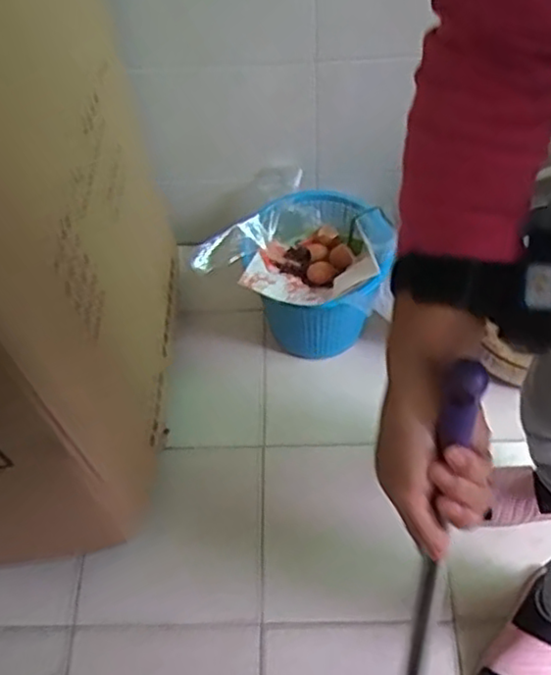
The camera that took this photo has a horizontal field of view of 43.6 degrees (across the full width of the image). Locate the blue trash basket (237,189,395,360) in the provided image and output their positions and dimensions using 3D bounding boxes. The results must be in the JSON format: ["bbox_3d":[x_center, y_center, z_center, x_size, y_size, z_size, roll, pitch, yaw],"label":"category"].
[{"bbox_3d":[0.073,-0.113,1.294,0.267,0.238,0.264,1,58,4],"label":"blue trash basket"}]

